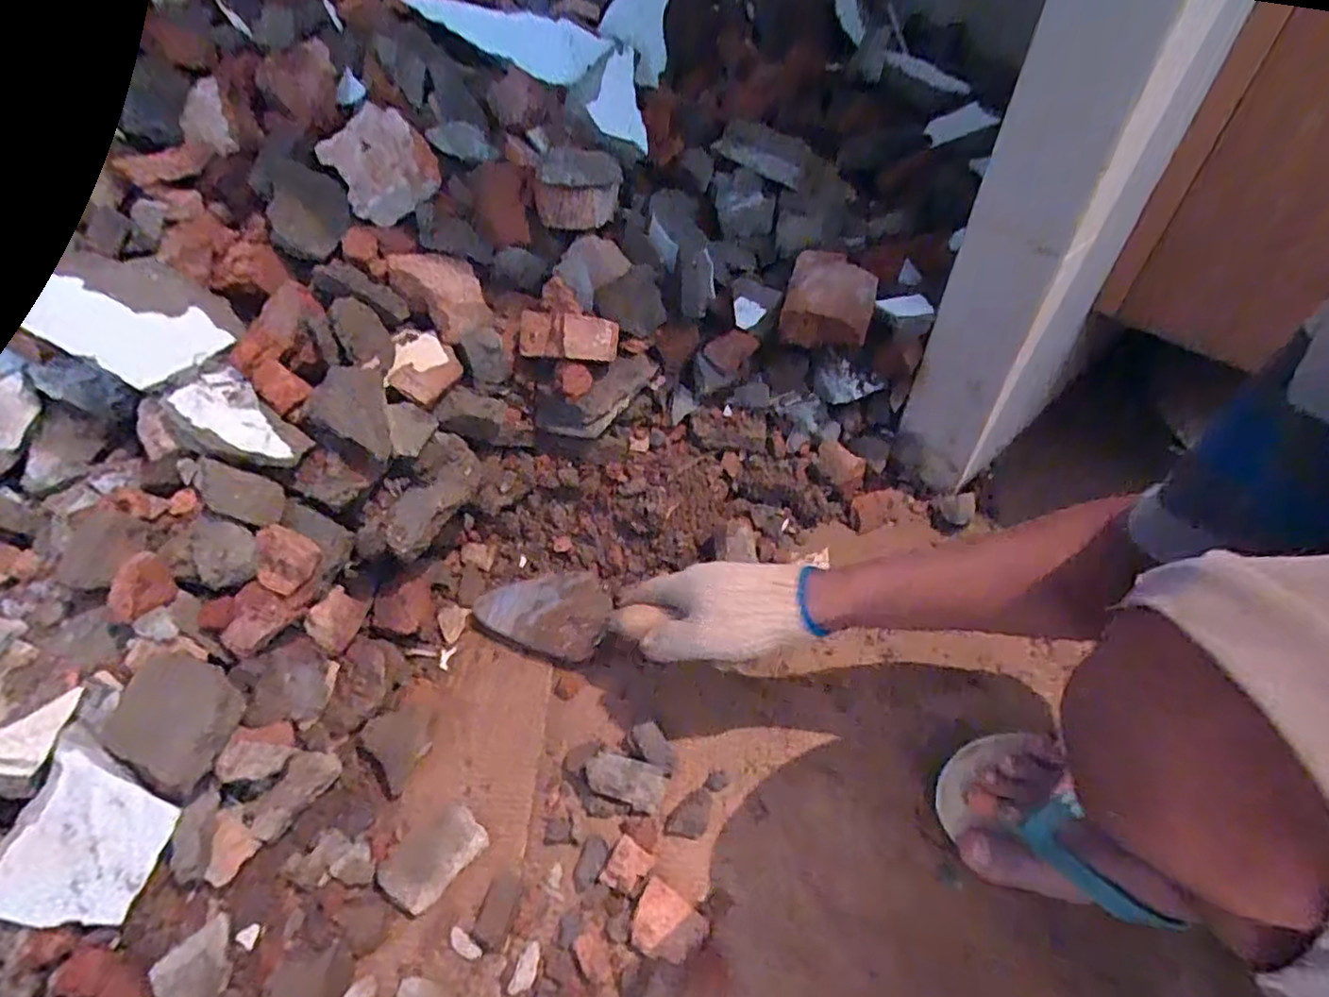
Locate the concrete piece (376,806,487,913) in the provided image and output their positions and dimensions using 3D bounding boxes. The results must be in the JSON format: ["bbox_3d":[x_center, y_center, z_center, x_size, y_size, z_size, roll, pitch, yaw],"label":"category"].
[{"bbox_3d":[-0.178,0.275,0.501,0.051,0.014,0.074,30,55,24],"label":"concrete piece"}]

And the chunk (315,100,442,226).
[{"bbox_3d":[-0.269,-0.317,0.617,0.101,0.074,0.082,-19,51,-16],"label":"chunk"}]

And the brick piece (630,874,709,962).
[{"bbox_3d":[0.003,0.309,0.471,0.050,0.025,0.041,21,52,19],"label":"brick piece"}]

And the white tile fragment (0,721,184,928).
[{"bbox_3d":[-0.365,0.214,0.418,0.079,0.009,0.103,27,70,-25],"label":"white tile fragment"}]

